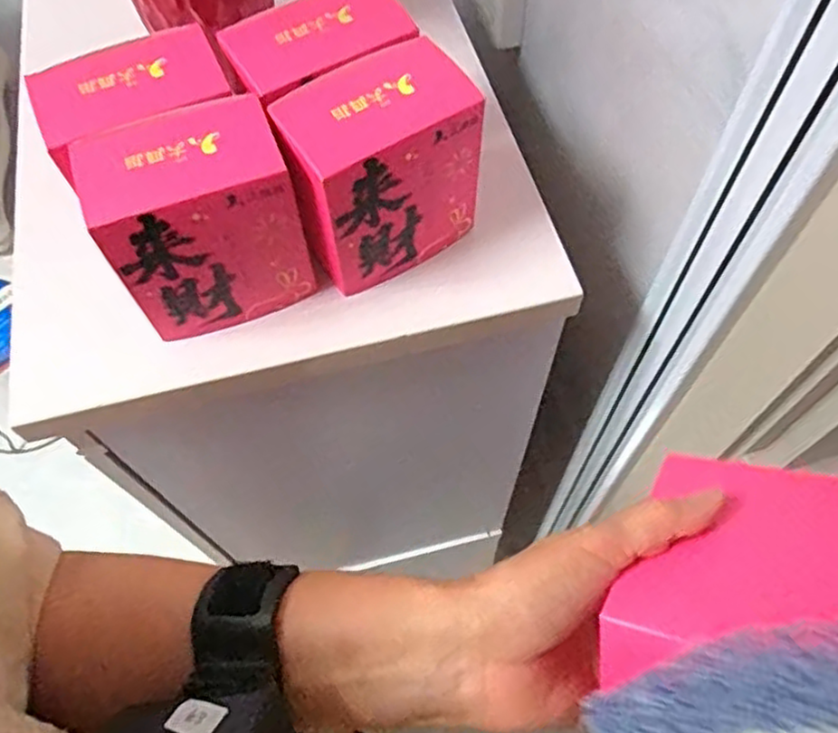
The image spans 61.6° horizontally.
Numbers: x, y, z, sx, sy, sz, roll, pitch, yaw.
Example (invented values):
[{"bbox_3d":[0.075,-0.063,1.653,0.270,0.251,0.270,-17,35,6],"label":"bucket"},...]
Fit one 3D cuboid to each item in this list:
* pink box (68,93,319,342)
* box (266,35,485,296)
[{"bbox_3d":[-0.126,-0.083,0.409,0.105,0.105,0.071,-19,63,-8],"label":"pink box"},{"bbox_3d":[-0.026,-0.116,0.426,0.113,0.110,0.067,-31,66,-14],"label":"box"}]

